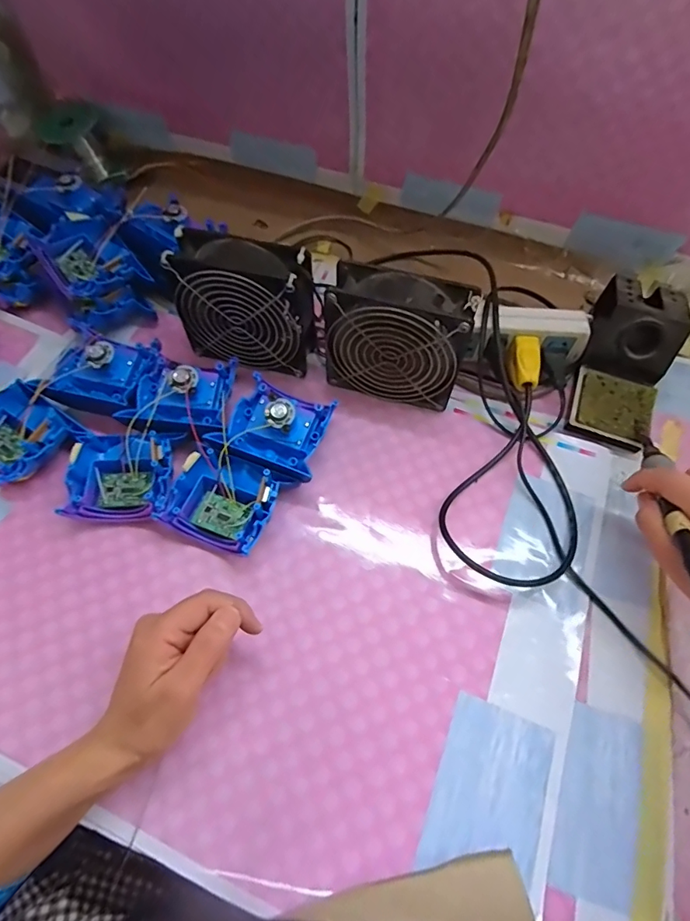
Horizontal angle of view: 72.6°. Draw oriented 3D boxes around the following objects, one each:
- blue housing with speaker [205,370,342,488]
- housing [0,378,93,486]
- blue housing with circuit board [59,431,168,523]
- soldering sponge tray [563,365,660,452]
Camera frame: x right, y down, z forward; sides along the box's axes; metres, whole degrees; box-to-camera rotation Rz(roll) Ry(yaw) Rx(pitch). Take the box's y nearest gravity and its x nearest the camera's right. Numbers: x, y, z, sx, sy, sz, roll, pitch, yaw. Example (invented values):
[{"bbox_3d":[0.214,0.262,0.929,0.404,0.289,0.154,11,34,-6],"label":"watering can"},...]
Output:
[{"bbox_3d":[-0.059,-0.023,0.416,0.089,0.043,0.088,18,64,9],"label":"blue housing with speaker"},{"bbox_3d":[-0.284,-0.022,0.409,0.084,0.037,0.076,32,67,15],"label":"housing"},{"bbox_3d":[-0.185,0.013,0.395,0.075,0.036,0.073,0,63,0],"label":"blue housing with circuit board"},{"bbox_3d":[0.252,-0.050,0.446,0.071,0.020,0.065,22,65,11],"label":"soldering sponge tray"}]

